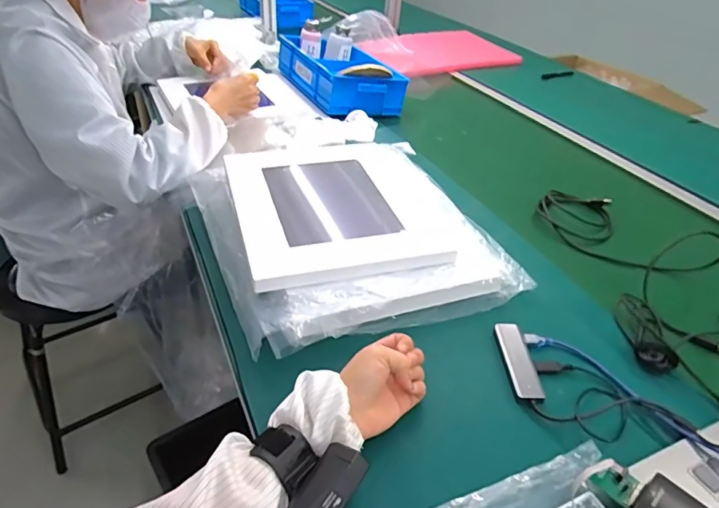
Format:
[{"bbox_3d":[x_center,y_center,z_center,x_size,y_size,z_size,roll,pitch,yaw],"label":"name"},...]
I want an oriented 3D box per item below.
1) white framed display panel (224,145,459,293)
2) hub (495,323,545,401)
[{"bbox_3d":[-0.025,-0.076,0.669,0.280,0.019,0.314,-7,38,-17],"label":"white framed display panel"},{"bbox_3d":[0.172,0.114,0.527,0.031,0.006,0.104,2,37,-5],"label":"hub"}]

